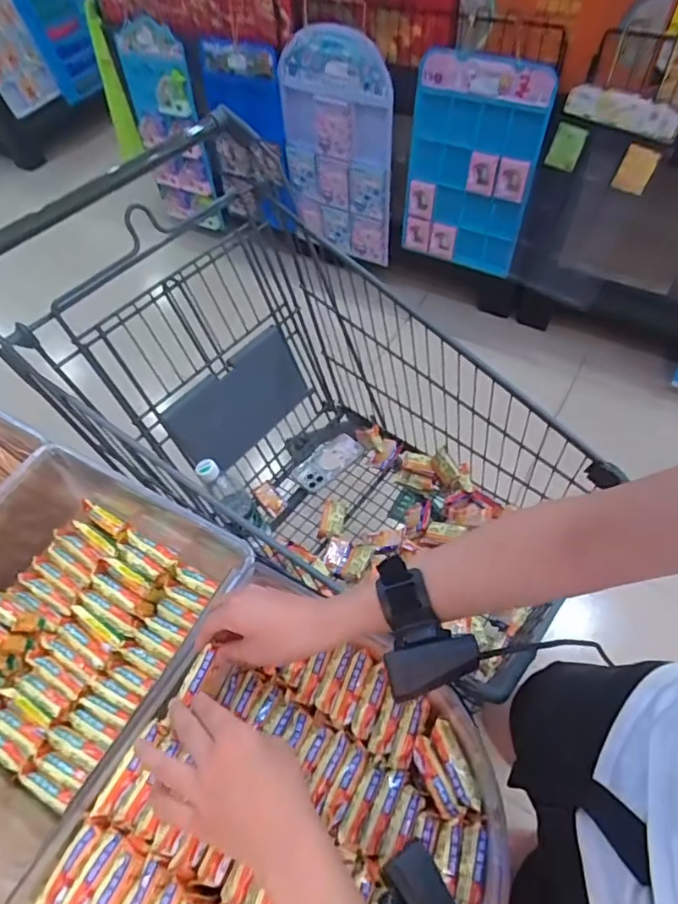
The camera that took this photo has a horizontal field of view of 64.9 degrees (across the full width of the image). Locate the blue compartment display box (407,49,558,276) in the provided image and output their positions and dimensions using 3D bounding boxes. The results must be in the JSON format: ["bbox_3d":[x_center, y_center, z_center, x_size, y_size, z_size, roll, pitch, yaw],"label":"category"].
[{"bbox_3d":[0.362,-0.788,1.502,0.362,0.577,0.095,22,62,16],"label":"blue compartment display box"}]

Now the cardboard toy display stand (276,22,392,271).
[{"bbox_3d":[-0.005,-0.920,1.662,0.372,0.644,0.068,25,57,15],"label":"cardboard toy display stand"}]

